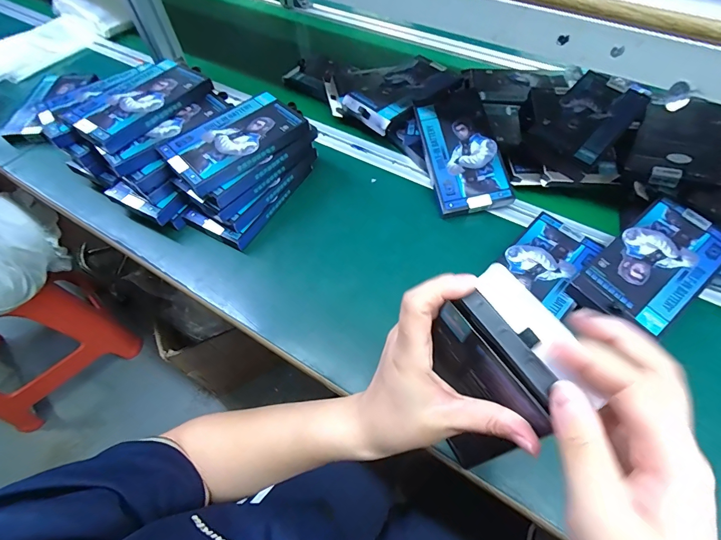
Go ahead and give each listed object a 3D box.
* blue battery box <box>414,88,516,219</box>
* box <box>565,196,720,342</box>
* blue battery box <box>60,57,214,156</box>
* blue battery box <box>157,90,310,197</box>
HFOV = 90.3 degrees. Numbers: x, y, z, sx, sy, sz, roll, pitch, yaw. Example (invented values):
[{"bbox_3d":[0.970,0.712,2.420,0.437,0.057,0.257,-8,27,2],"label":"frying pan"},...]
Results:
[{"bbox_3d":[0.137,-0.161,0.485,0.102,0.016,0.174,-12,74,0],"label":"blue battery box"},{"bbox_3d":[0.316,-0.003,0.387,0.180,0.027,0.092,-36,63,-19],"label":"box"},{"bbox_3d":[-0.283,-0.219,0.465,0.101,0.020,0.157,32,64,20],"label":"blue battery box"},{"bbox_3d":[-0.154,-0.163,0.446,0.163,0.022,0.093,-39,64,-20],"label":"blue battery box"}]

